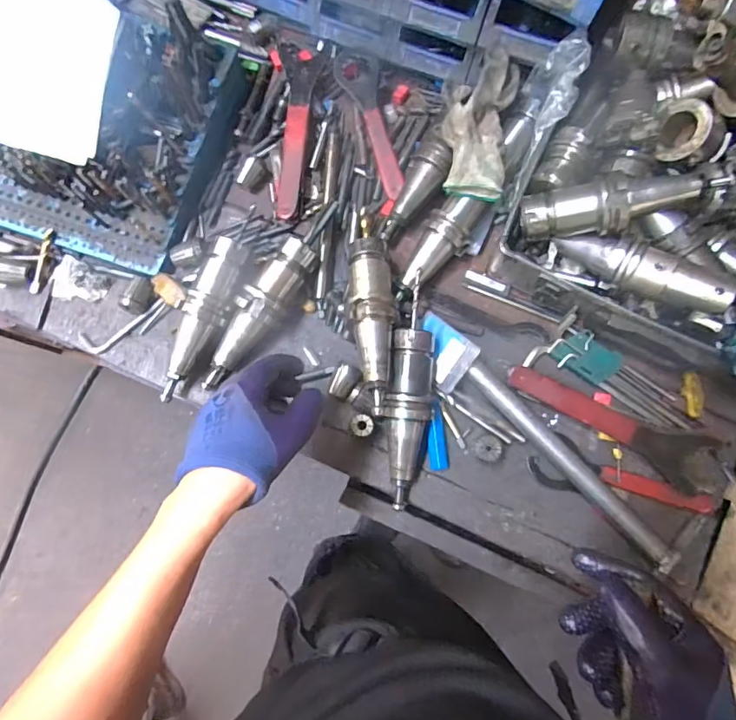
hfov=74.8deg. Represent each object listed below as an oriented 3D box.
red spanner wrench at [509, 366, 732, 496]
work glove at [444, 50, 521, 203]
[{"bbox_3d":[0.271,0.067,0.540,0.237,0.018,0.065,27,81,4],"label":"red spanner wrench"},{"bbox_3d":[0.126,-0.269,0.542,0.080,0.050,0.159,12,80,1],"label":"work glove"}]

